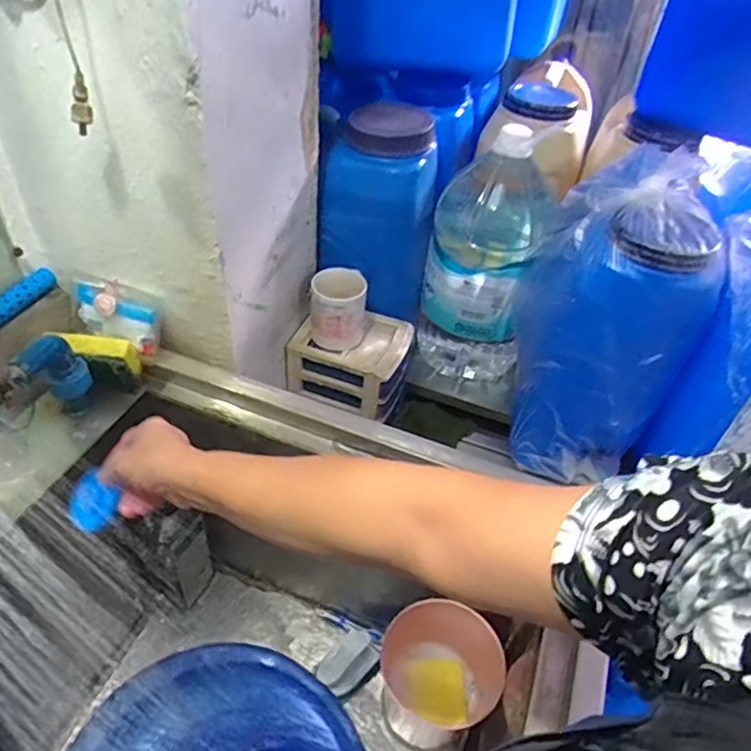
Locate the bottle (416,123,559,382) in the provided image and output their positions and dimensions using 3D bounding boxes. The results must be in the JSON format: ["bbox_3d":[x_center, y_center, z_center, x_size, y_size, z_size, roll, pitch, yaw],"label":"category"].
[{"bbox_3d":[0.174,-0.185,1.000,0.174,0.422,0.171,12,45,6],"label":"bottle"}]

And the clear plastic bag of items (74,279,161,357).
[{"bbox_3d":[-0.307,-0.078,0.724,0.113,0.063,0.047,23,47,16],"label":"clear plastic bag of items"}]

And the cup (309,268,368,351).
[{"bbox_3d":[-0.053,-0.098,0.886,0.079,0.090,0.075,3,45,-3],"label":"cup"}]

